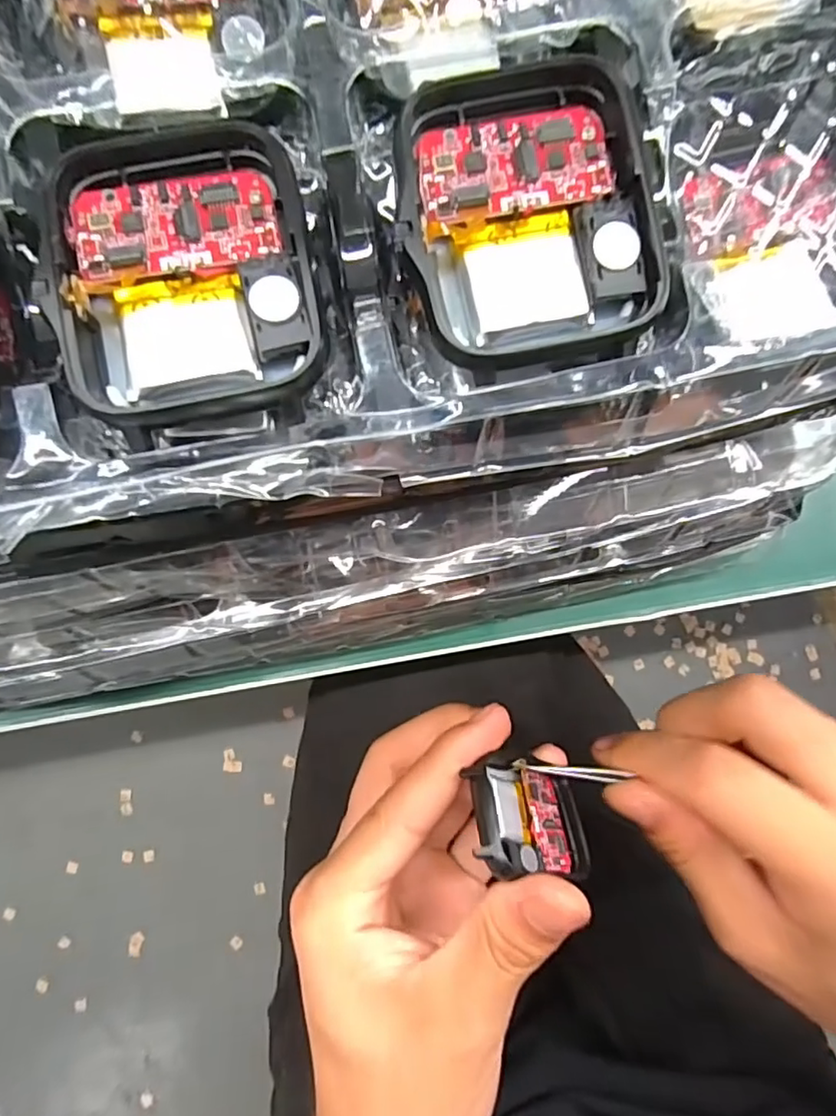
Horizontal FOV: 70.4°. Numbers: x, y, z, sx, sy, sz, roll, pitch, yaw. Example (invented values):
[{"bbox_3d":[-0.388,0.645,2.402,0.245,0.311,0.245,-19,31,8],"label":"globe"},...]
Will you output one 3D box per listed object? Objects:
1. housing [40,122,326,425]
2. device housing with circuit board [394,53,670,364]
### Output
[{"bbox_3d":[-0.035,-0.044,0.089,0.037,0.006,0.046,-10,86,-6],"label":"housing"},{"bbox_3d":[0.017,-0.054,0.094,0.038,0.008,0.045,-8,86,-6],"label":"device housing with circuit board"}]

